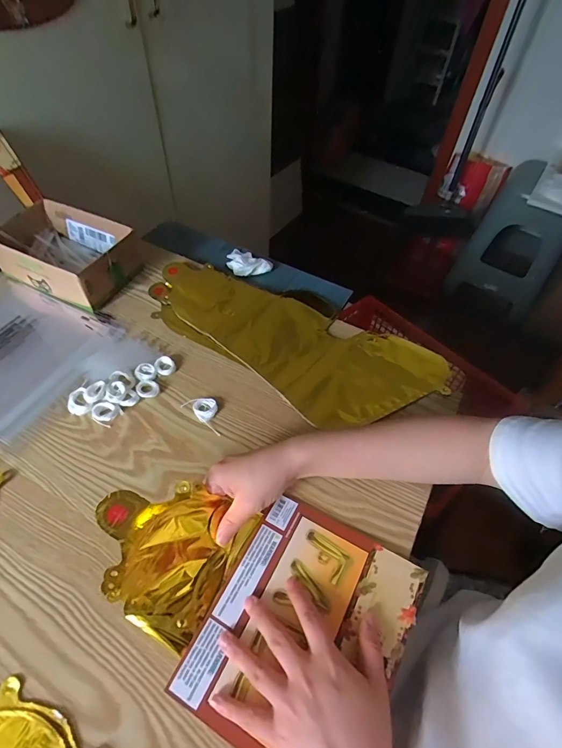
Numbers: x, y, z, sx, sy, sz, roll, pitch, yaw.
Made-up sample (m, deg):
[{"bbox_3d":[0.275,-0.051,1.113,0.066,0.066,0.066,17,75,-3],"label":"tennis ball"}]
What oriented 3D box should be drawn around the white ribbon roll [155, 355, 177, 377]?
[{"bbox_3d":[-0.152,-0.011,0.501,0.025,0.010,0.026,1,53,-2],"label":"white ribbon roll"}]

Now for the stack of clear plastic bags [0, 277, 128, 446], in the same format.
[{"bbox_3d":[-0.370,-0.039,0.519,0.231,0.009,0.206,24,55,15],"label":"stack of clear plastic bags"}]

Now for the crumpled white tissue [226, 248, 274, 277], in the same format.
[{"bbox_3d":[-0.063,-0.192,0.657,0.088,0.022,0.056,32,58,20],"label":"crumpled white tissue"}]

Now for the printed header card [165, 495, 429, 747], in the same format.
[{"bbox_3d":[0.023,0.226,0.343,0.163,0.009,0.194,26,56,16],"label":"printed header card"}]

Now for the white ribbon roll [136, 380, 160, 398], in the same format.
[{"bbox_3d":[-0.168,0.019,0.480,0.026,0.008,0.030,-28,59,-22],"label":"white ribbon roll"}]

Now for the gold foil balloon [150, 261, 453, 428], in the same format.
[{"bbox_3d":[0.006,-0.066,0.554,0.424,0.006,0.194,33,58,20],"label":"gold foil balloon"}]

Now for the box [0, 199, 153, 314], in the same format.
[{"bbox_3d":[-0.346,-0.194,0.606,0.214,0.071,0.133,22,55,13],"label":"box"}]

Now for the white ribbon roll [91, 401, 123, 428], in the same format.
[{"bbox_3d":[-0.210,0.046,0.457,0.032,0.007,0.027,31,58,19],"label":"white ribbon roll"}]

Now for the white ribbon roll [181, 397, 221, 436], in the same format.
[{"bbox_3d":[-0.089,0.045,0.466,0.063,0.009,0.030,33,58,20],"label":"white ribbon roll"}]

